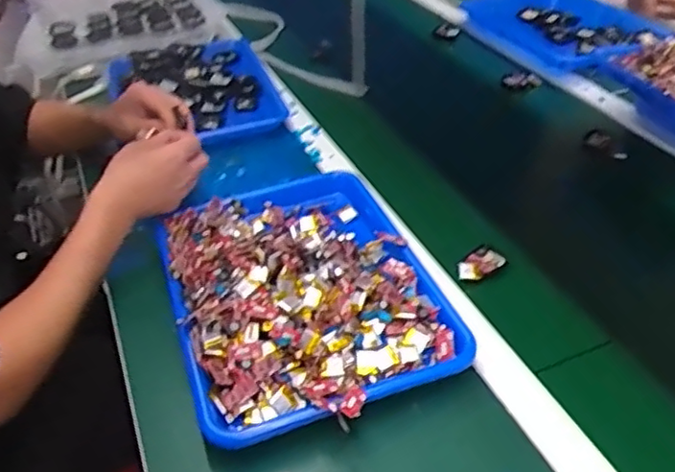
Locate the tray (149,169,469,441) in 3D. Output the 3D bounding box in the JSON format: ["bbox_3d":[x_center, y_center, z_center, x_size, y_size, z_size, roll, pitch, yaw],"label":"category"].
[{"bbox_3d":[-0.038,0.043,0.641,0.261,0.060,0.339,-15,39,-14],"label":"tray"}]

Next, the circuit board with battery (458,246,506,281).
[{"bbox_3d":[0.155,0.030,0.679,0.033,0.015,0.061,27,47,33],"label":"circuit board with battery"}]

